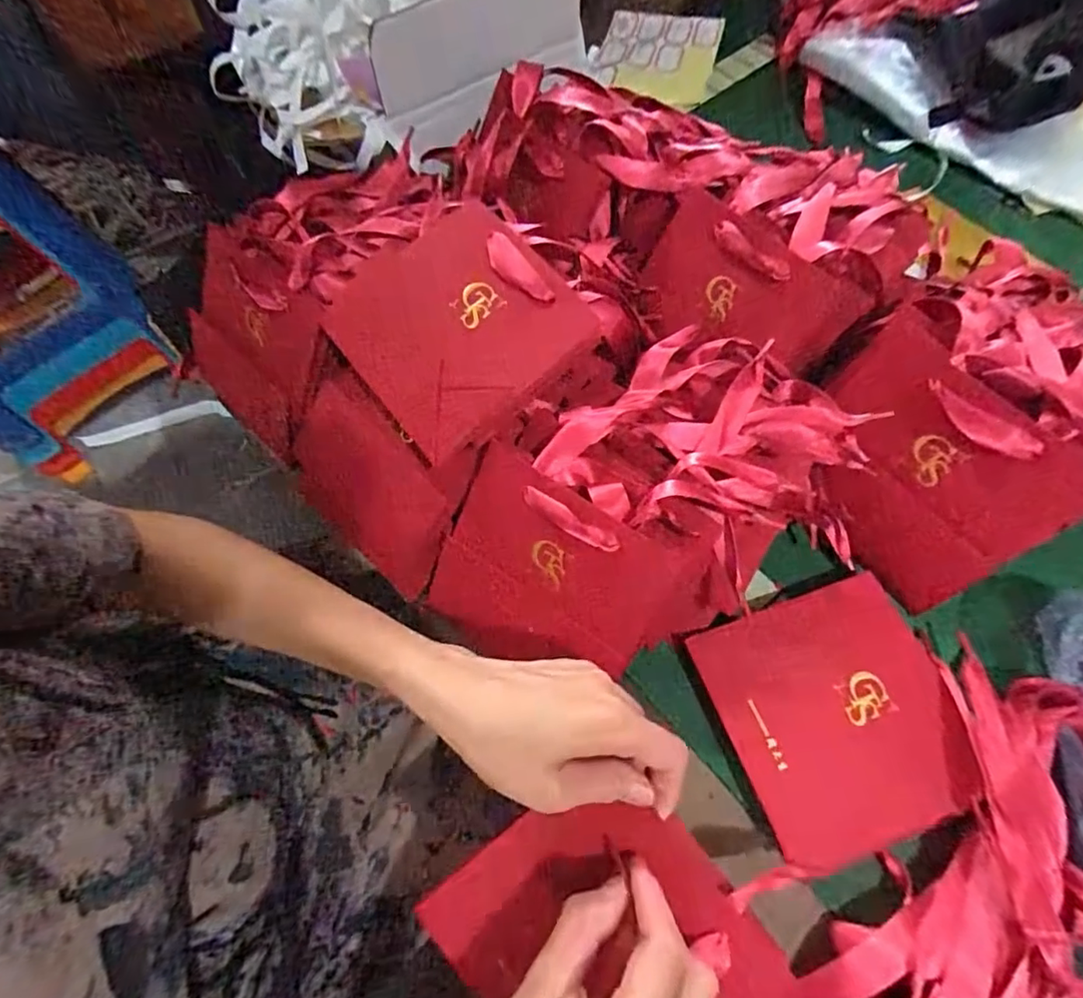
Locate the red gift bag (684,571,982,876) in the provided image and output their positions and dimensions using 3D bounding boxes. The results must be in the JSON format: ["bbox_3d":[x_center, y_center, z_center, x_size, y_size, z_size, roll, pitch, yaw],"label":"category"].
[{"bbox_3d":[0.184,0.131,0.349,0.134,0.009,0.141,-21,64,-1],"label":"red gift bag"}]

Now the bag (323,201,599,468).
[{"bbox_3d":[-0.058,-0.116,0.386,0.144,0.025,0.144,-43,79,4],"label":"bag"}]

